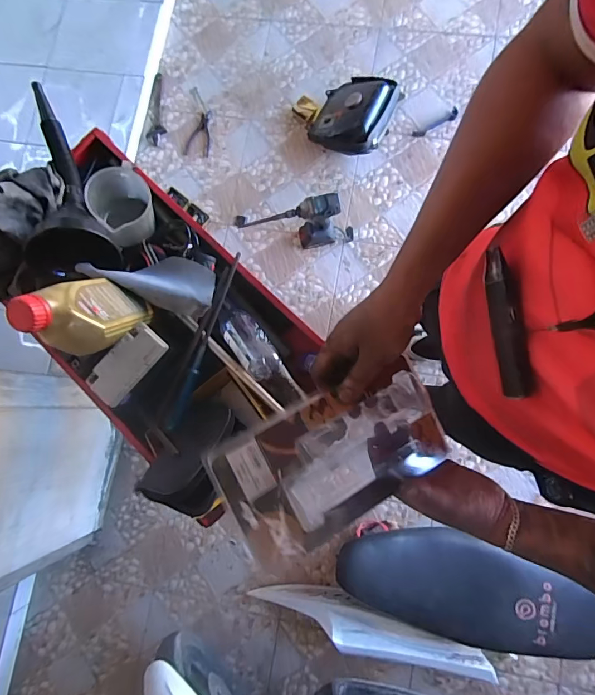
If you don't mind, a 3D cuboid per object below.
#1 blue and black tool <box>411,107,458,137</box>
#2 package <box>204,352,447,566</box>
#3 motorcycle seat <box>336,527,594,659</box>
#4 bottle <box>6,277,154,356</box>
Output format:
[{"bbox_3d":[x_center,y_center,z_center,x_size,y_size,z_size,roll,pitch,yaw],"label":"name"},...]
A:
[{"bbox_3d":[0.477,-0.769,1.471,0.174,0.019,0.038,-31,80,1],"label":"blue and black tool"},{"bbox_3d":[0.039,0.111,0.444,0.234,0.032,0.124,-25,91,-19],"label":"package"},{"bbox_3d":[0.443,0.641,1.119,0.654,0.098,0.253,15,84,8],"label":"motorcycle seat"},{"bbox_3d":[-0.291,-0.046,0.592,0.101,0.208,0.063,43,115,11],"label":"bottle"}]

